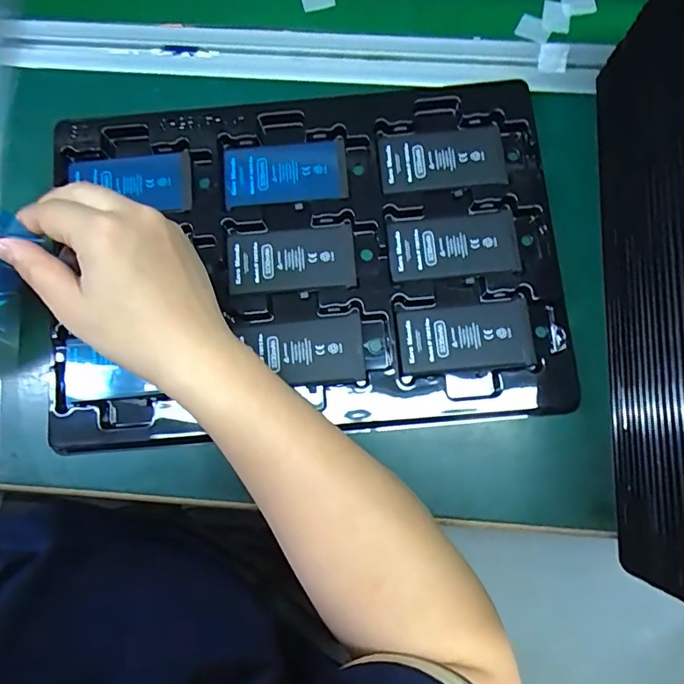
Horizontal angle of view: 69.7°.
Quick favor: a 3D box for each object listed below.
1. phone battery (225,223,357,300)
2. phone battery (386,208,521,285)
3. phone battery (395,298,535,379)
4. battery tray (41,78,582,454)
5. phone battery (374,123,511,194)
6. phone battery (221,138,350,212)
[{"bbox_3d":[-0.034,-0.054,0.330,0.084,0.005,0.043,-6,78,0],"label":"phone battery"},{"bbox_3d":[0.073,-0.064,0.327,0.084,0.005,0.045,-5,78,0],"label":"phone battery"},{"bbox_3d":[0.078,-0.002,0.318,0.085,0.007,0.044,-6,78,0],"label":"phone battery"},{"bbox_3d":[-0.026,-0.056,0.326,0.330,0.023,0.227,-4,78,0],"label":"battery tray"},{"bbox_3d":[0.068,-0.125,0.337,0.085,0.007,0.041,-4,78,0],"label":"phone battery"},{"bbox_3d":[-0.040,-0.117,0.339,0.084,0.008,0.045,-4,78,0],"label":"phone battery"}]

